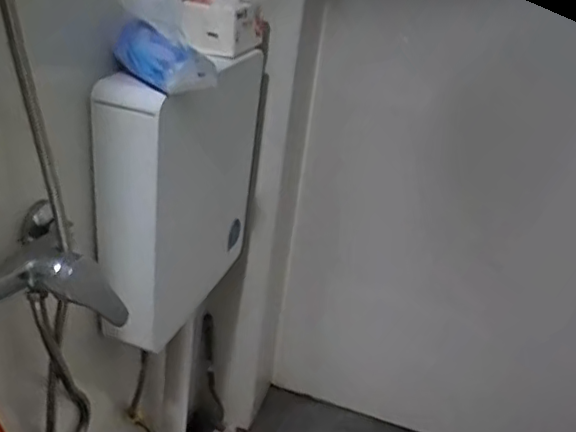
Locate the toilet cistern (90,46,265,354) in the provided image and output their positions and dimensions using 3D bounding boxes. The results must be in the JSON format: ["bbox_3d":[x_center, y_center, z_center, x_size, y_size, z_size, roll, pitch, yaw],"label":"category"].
[{"bbox_3d":[-0.160,-0.060,0.970,0.118,0.387,0.395,13,29,10],"label":"toilet cistern"}]

